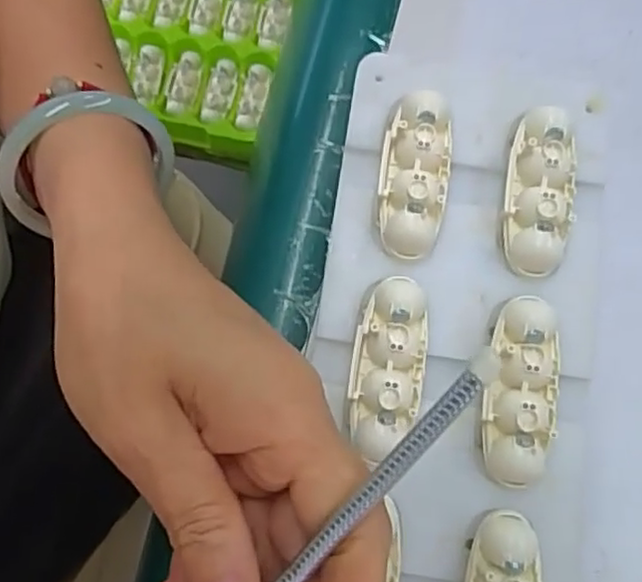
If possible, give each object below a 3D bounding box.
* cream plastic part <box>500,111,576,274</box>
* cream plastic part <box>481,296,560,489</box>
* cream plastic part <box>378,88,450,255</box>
[{"bbox_3d":[0.080,-0.036,0.246,0.023,0.016,0.061,8,79,2],"label":"cream plastic part"},{"bbox_3d":[0.069,0.034,0.230,0.023,0.016,0.062,9,79,2],"label":"cream plastic part"},{"bbox_3d":[0.034,-0.042,0.247,0.025,0.016,0.060,7,79,2],"label":"cream plastic part"}]

